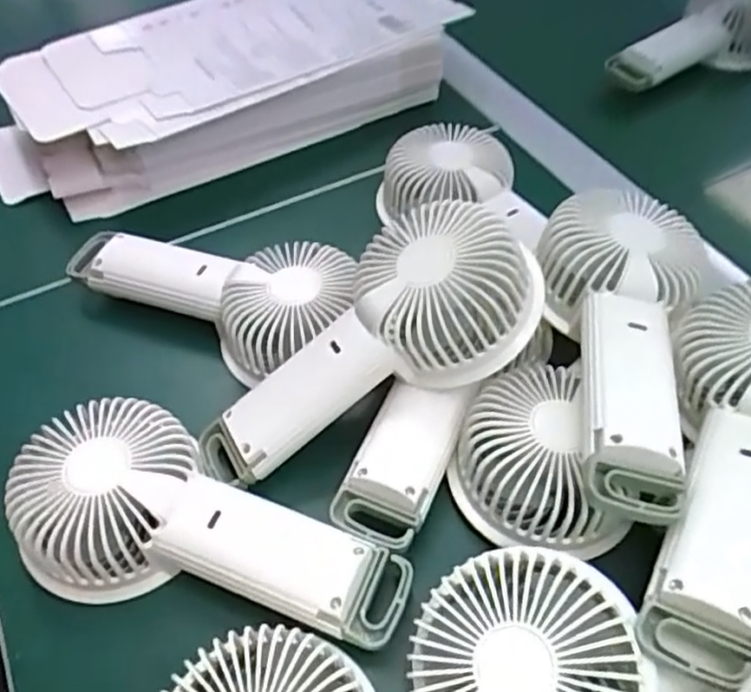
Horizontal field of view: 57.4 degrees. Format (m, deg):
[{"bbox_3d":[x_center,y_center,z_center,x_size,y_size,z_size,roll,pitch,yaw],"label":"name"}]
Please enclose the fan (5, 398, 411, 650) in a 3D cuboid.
[{"bbox_3d":[-0.075,0.082,0.297,0.180,0.037,0.085,20,55,16],"label":"fan"}]

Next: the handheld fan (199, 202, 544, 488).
[{"bbox_3d":[-0.008,0.000,0.332,0.180,0.044,0.079,-35,54,10],"label":"handheld fan"}]

